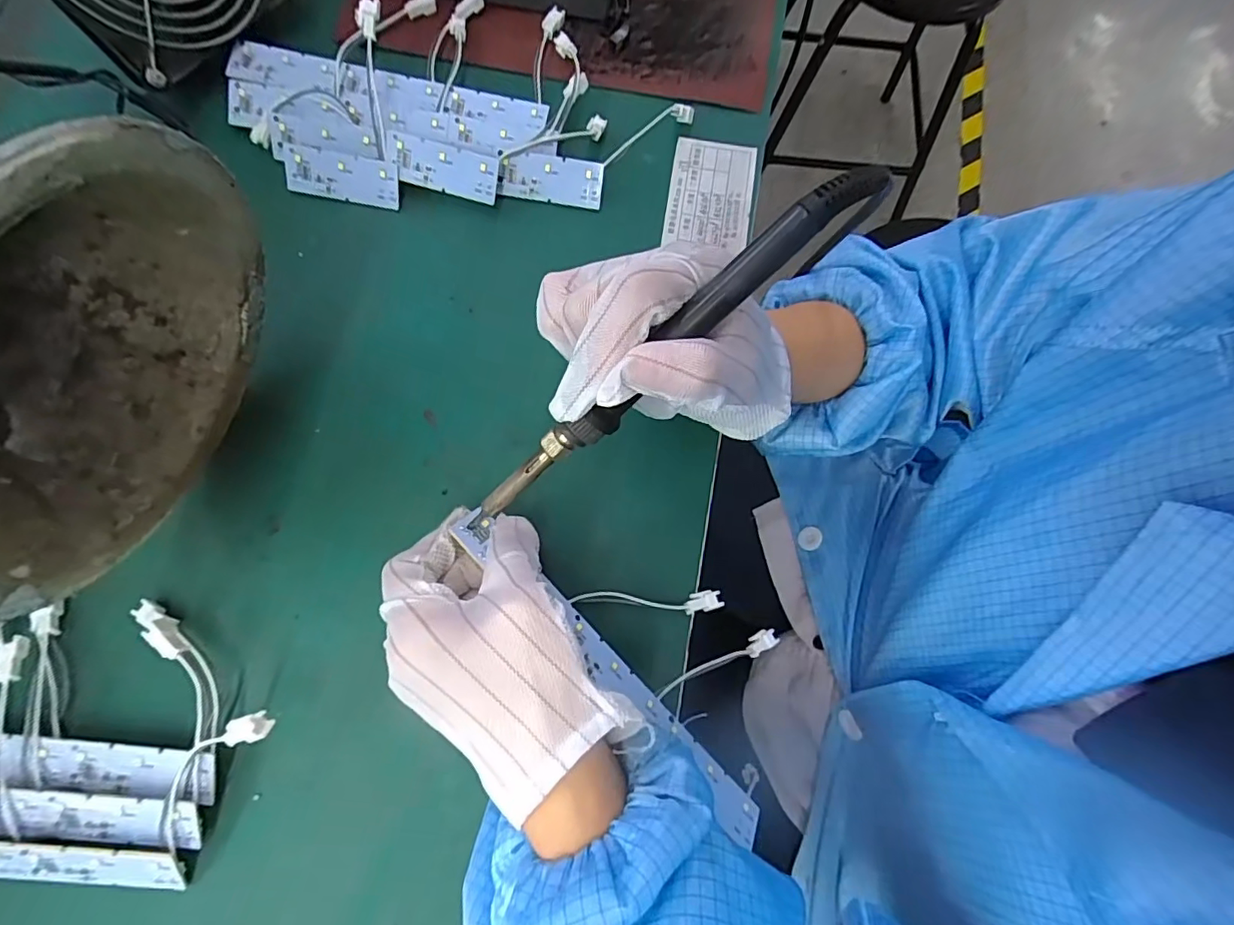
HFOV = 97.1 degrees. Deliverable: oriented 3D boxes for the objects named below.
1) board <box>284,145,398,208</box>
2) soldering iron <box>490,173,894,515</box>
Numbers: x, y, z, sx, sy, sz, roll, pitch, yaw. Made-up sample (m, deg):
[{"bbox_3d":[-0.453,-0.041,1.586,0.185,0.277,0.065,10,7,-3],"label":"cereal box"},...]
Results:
[{"bbox_3d":[-0.160,-0.167,0.317,0.066,0.004,0.025,9,117,-2],"label":"board"},{"bbox_3d":[0.014,-0.038,0.208,0.194,0.014,0.016,-40,79,19],"label":"soldering iron"}]

